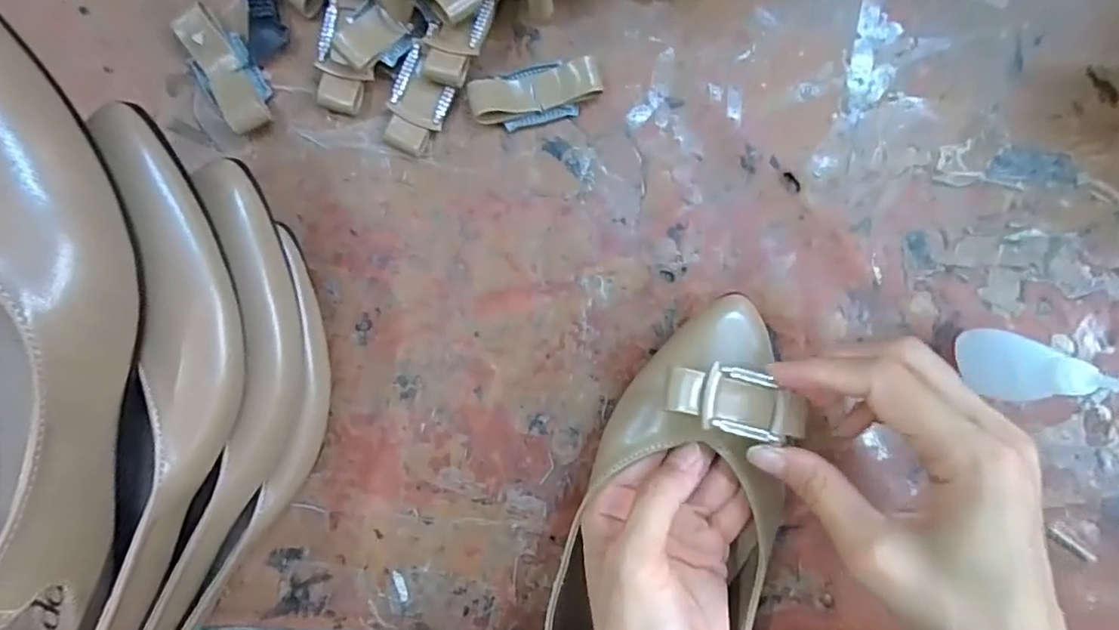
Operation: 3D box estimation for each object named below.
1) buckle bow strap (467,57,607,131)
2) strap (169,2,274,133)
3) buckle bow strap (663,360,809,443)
[{"bbox_3d":[-0.011,-0.110,0.282,0.065,0.014,0.027,-15,91,-1],"label":"buckle bow strap"},{"bbox_3d":[-0.163,-0.117,0.279,0.027,0.017,0.061,-35,91,-1],"label":"strap"},{"bbox_3d":[0.077,0.036,0.236,0.063,0.011,0.026,15,90,-11],"label":"buckle bow strap"}]

